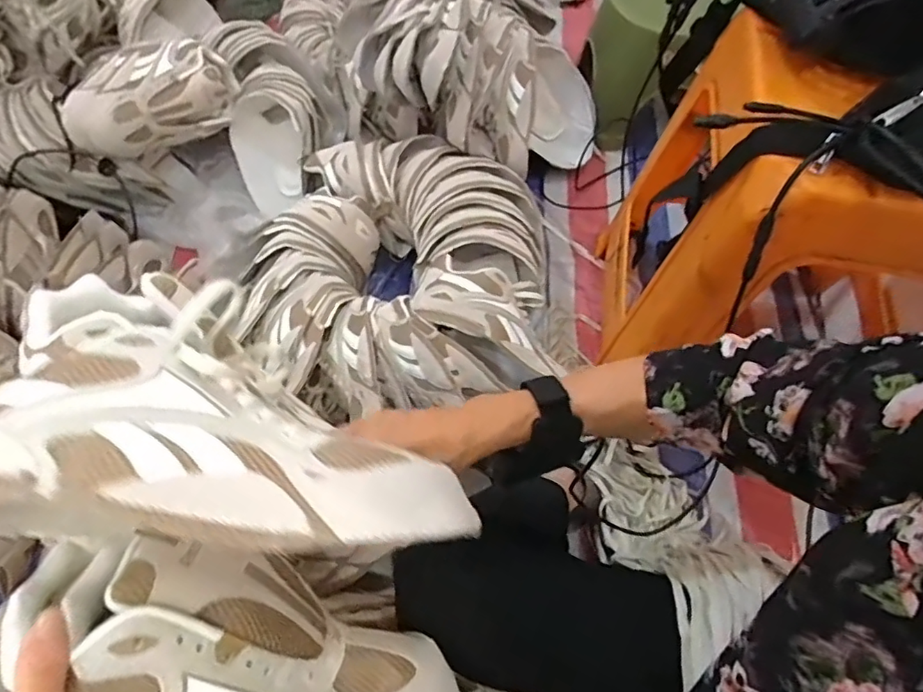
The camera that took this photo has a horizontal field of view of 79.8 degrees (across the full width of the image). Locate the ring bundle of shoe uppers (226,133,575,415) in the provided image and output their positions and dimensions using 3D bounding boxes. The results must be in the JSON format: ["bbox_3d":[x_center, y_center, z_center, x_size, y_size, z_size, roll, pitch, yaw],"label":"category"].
[{"bbox_3d":[-0.096,-0.109,0.819,0.441,0.150,0.478,-4,64,-4],"label":"ring bundle of shoe uppers"}]

